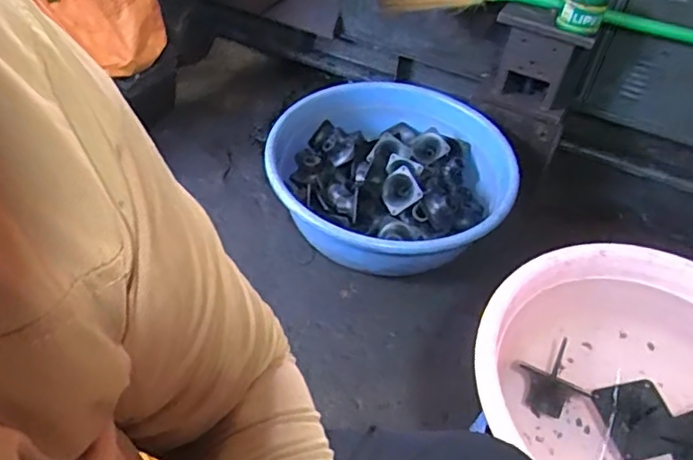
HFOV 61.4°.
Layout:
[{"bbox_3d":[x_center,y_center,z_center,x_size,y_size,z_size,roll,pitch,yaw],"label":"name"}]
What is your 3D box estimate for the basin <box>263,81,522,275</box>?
[{"bbox_3d":[0.110,-0.144,1.541,0.617,0.168,0.642,3,48,-3],"label":"basin"}]

